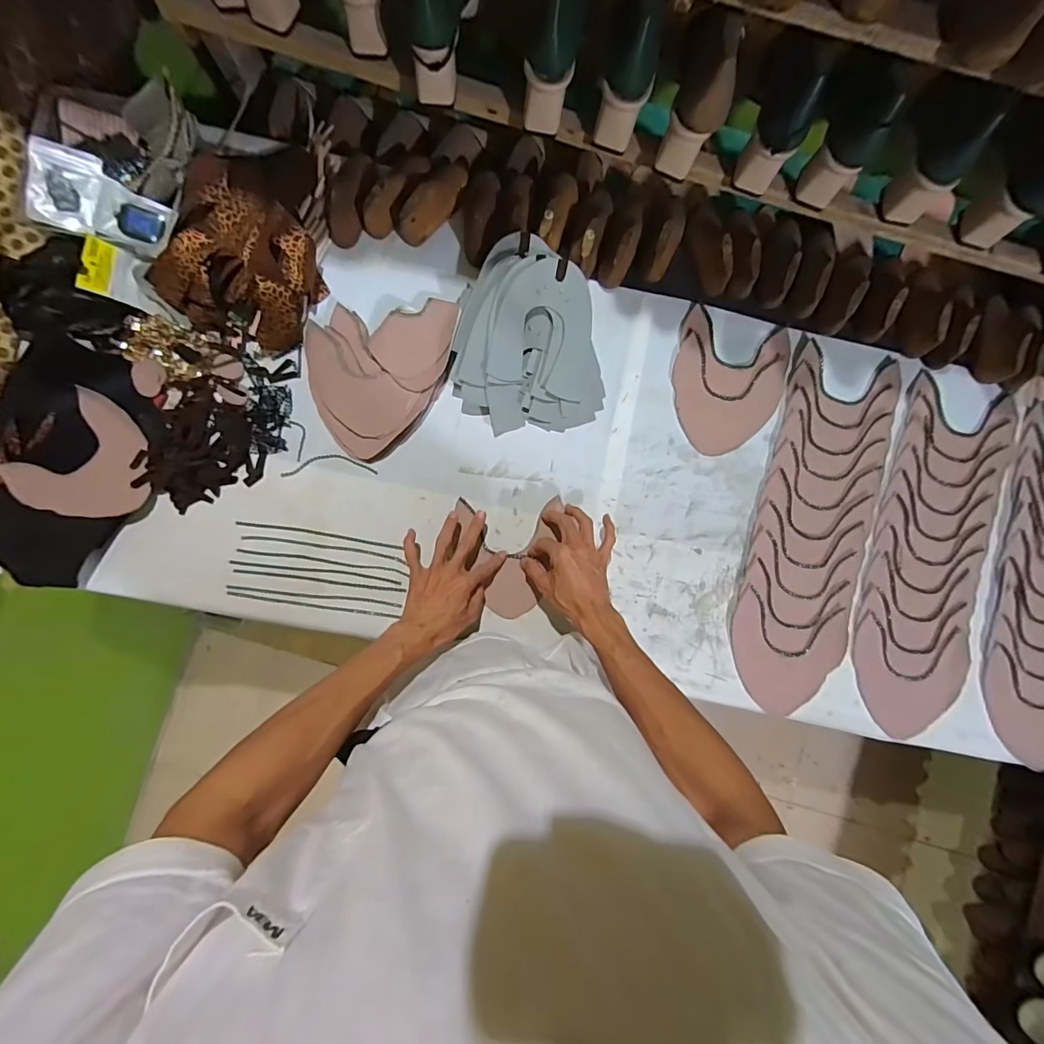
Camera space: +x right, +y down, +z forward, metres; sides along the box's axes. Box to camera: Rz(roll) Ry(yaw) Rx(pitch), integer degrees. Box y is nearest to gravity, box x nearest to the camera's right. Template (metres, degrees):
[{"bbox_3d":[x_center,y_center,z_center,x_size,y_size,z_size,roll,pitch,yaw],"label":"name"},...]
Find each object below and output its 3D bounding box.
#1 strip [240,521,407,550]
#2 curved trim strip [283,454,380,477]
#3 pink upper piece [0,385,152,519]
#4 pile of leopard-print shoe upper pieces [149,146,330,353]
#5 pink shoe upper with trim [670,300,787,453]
[{"bbox_3d":[-0.285,0.018,0.646,0.224,0.014,0.008,9,86,-1],"label":"strip"},{"bbox_3d":[-0.274,-0.081,0.650,0.132,0.004,0.030,-2,87,-2],"label":"curved trim strip"},{"bbox_3d":[-0.570,-0.071,0.598,0.150,0.020,0.157,41,86,1],"label":"pink upper piece"},{"bbox_3d":[-0.360,-0.391,0.619,0.175,0.073,0.276,20,86,-1],"label":"pile of leopard-print shoe upper pieces"},{"bbox_3d":[0.305,-0.206,0.680,0.167,0.004,0.203,14,86,-1],"label":"pink shoe upper with trim"}]

